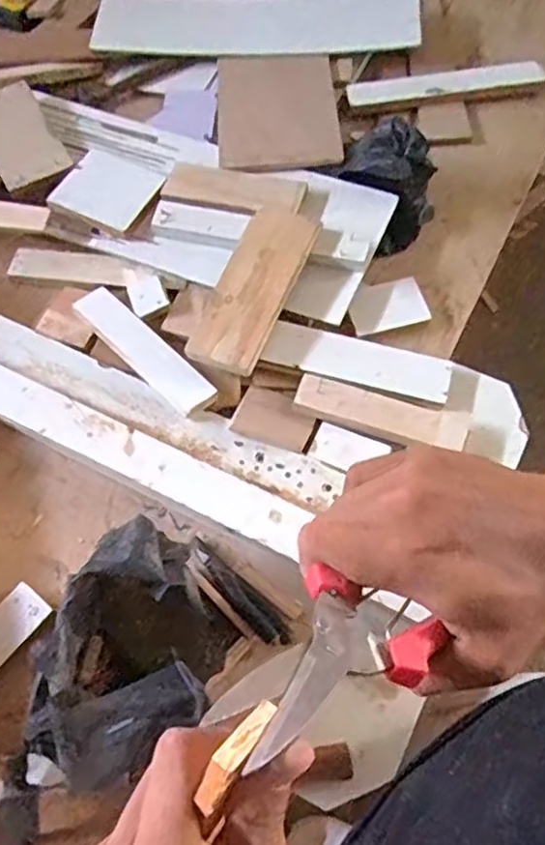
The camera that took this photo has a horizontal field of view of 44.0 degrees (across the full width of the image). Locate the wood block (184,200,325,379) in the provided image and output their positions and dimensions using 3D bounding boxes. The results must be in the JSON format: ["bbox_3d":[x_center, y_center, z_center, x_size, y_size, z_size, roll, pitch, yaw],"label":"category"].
[{"bbox_3d":[-0.021,-0.165,0.804,0.085,0.018,0.225,22,72,8],"label":"wood block"}]

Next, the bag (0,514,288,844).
[{"bbox_3d":[-0.122,0.224,0.558,0.128,0.174,0.304,28,68,16],"label":"bag"}]

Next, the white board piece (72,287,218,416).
[{"bbox_3d":[-0.159,-0.091,0.813,0.217,0.018,0.049,40,72,20],"label":"white board piece"}]

